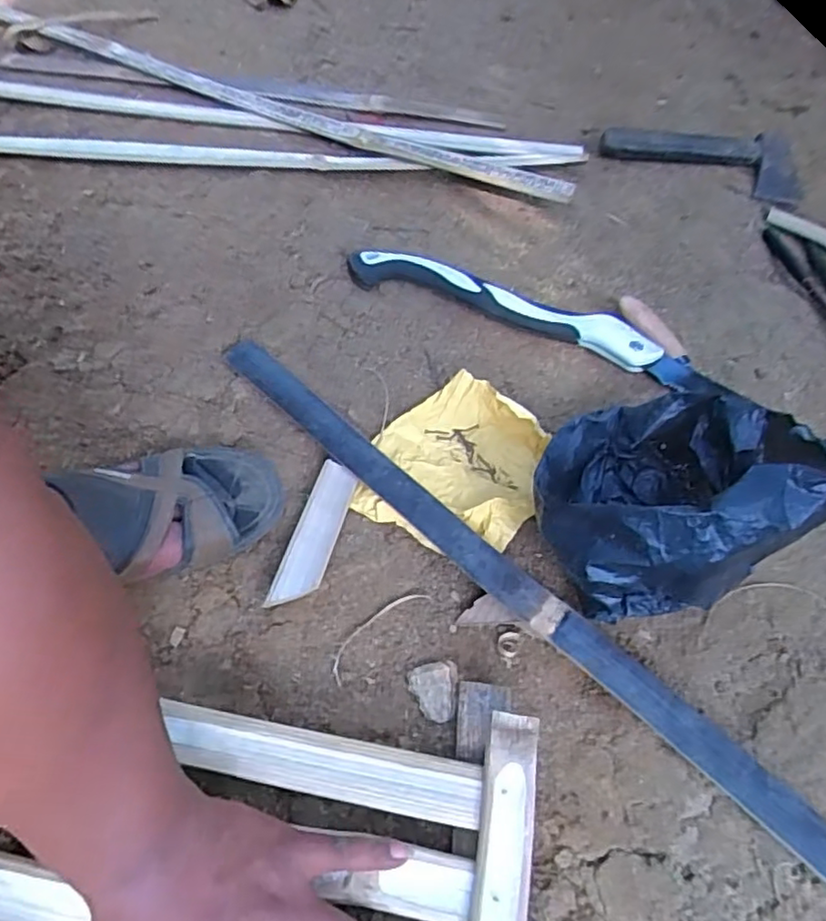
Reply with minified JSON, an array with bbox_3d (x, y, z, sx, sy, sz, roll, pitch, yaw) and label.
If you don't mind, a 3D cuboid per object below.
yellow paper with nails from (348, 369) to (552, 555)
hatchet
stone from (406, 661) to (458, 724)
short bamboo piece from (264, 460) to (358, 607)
[{"bbox_3d":[0.038,0.005,0.547,0.143,0.024,0.163,36,59,18],"label":"yellow paper with nails"},{"bbox_3d":[0.386,-0.403,0.854,0.266,0.035,0.097,14,55,5],"label":"hatchet"},{"bbox_3d":[0.016,0.164,0.452,0.036,0.007,0.039,-5,56,-9],"label":"stone"},{"bbox_3d":[-0.076,0.057,0.505,0.034,0.020,0.132,14,55,5],"label":"short bamboo piece"}]

